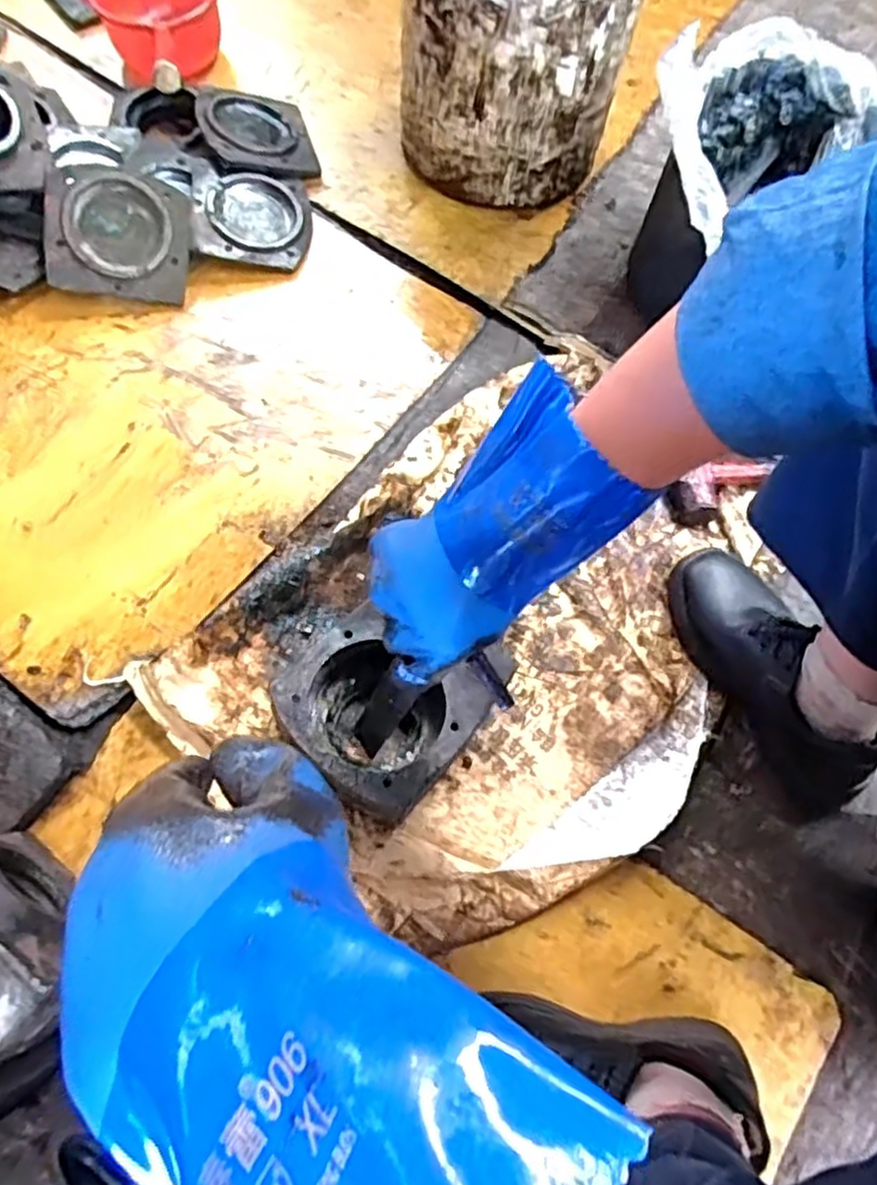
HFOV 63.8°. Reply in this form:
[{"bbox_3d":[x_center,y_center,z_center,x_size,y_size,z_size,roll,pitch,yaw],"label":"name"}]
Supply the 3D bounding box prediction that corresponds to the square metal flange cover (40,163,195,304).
[{"bbox_3d":[-0.402,-0.445,0.876,0.174,0.029,0.149,6,93,-10],"label":"square metal flange cover"}]

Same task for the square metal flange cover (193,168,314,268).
[{"bbox_3d":[-0.244,-0.493,0.924,0.148,0.021,0.139,5,76,-12],"label":"square metal flange cover"}]

